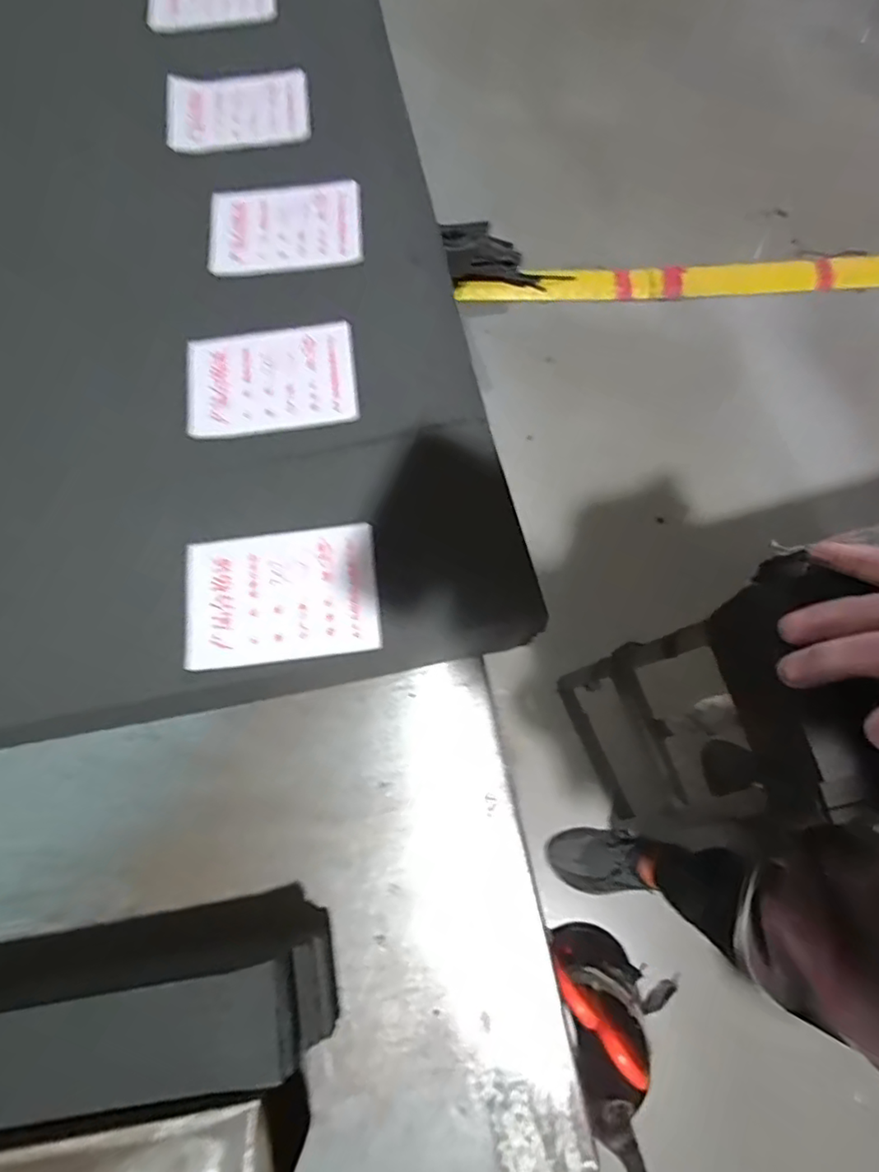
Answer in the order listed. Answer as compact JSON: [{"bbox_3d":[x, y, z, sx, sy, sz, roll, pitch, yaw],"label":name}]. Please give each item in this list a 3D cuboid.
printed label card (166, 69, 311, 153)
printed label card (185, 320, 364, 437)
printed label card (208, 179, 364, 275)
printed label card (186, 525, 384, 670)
[{"bbox_3d":[-0.159,-0.377,0.467,0.110,0.008,0.077,-10,70,-2],"label":"printed label card"},{"bbox_3d":[-0.109,-0.135,0.385,0.107,0.005,0.075,-7,73,-1],"label":"printed label card"},{"bbox_3d":[-0.110,-0.260,0.426,0.107,0.007,0.076,-6,74,0],"label":"printed label card"},{"bbox_3d":[-0.089,0.005,0.335,0.106,0.009,0.074,-7,70,-1],"label":"printed label card"}]

